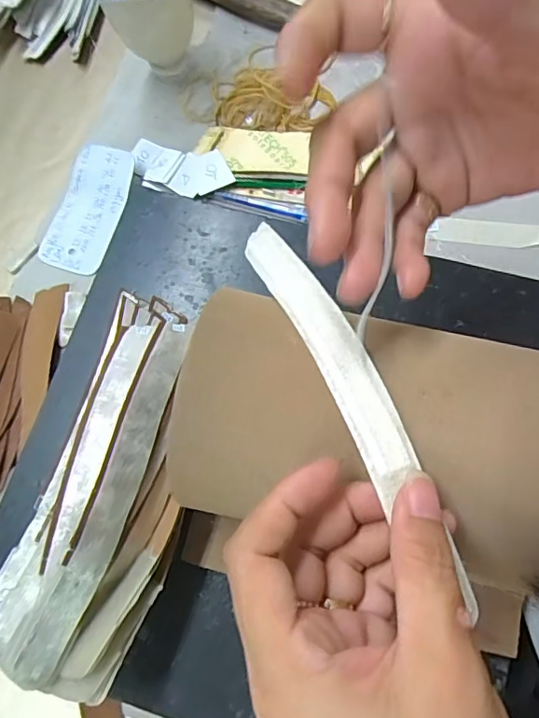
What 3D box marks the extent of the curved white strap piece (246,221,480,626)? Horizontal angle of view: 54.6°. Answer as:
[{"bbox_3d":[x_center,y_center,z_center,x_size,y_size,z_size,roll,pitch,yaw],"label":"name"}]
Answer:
[{"bbox_3d":[0.027,0.002,0.202,0.020,0.019,0.167,-24,60,-5],"label":"curved white strap piece"}]

